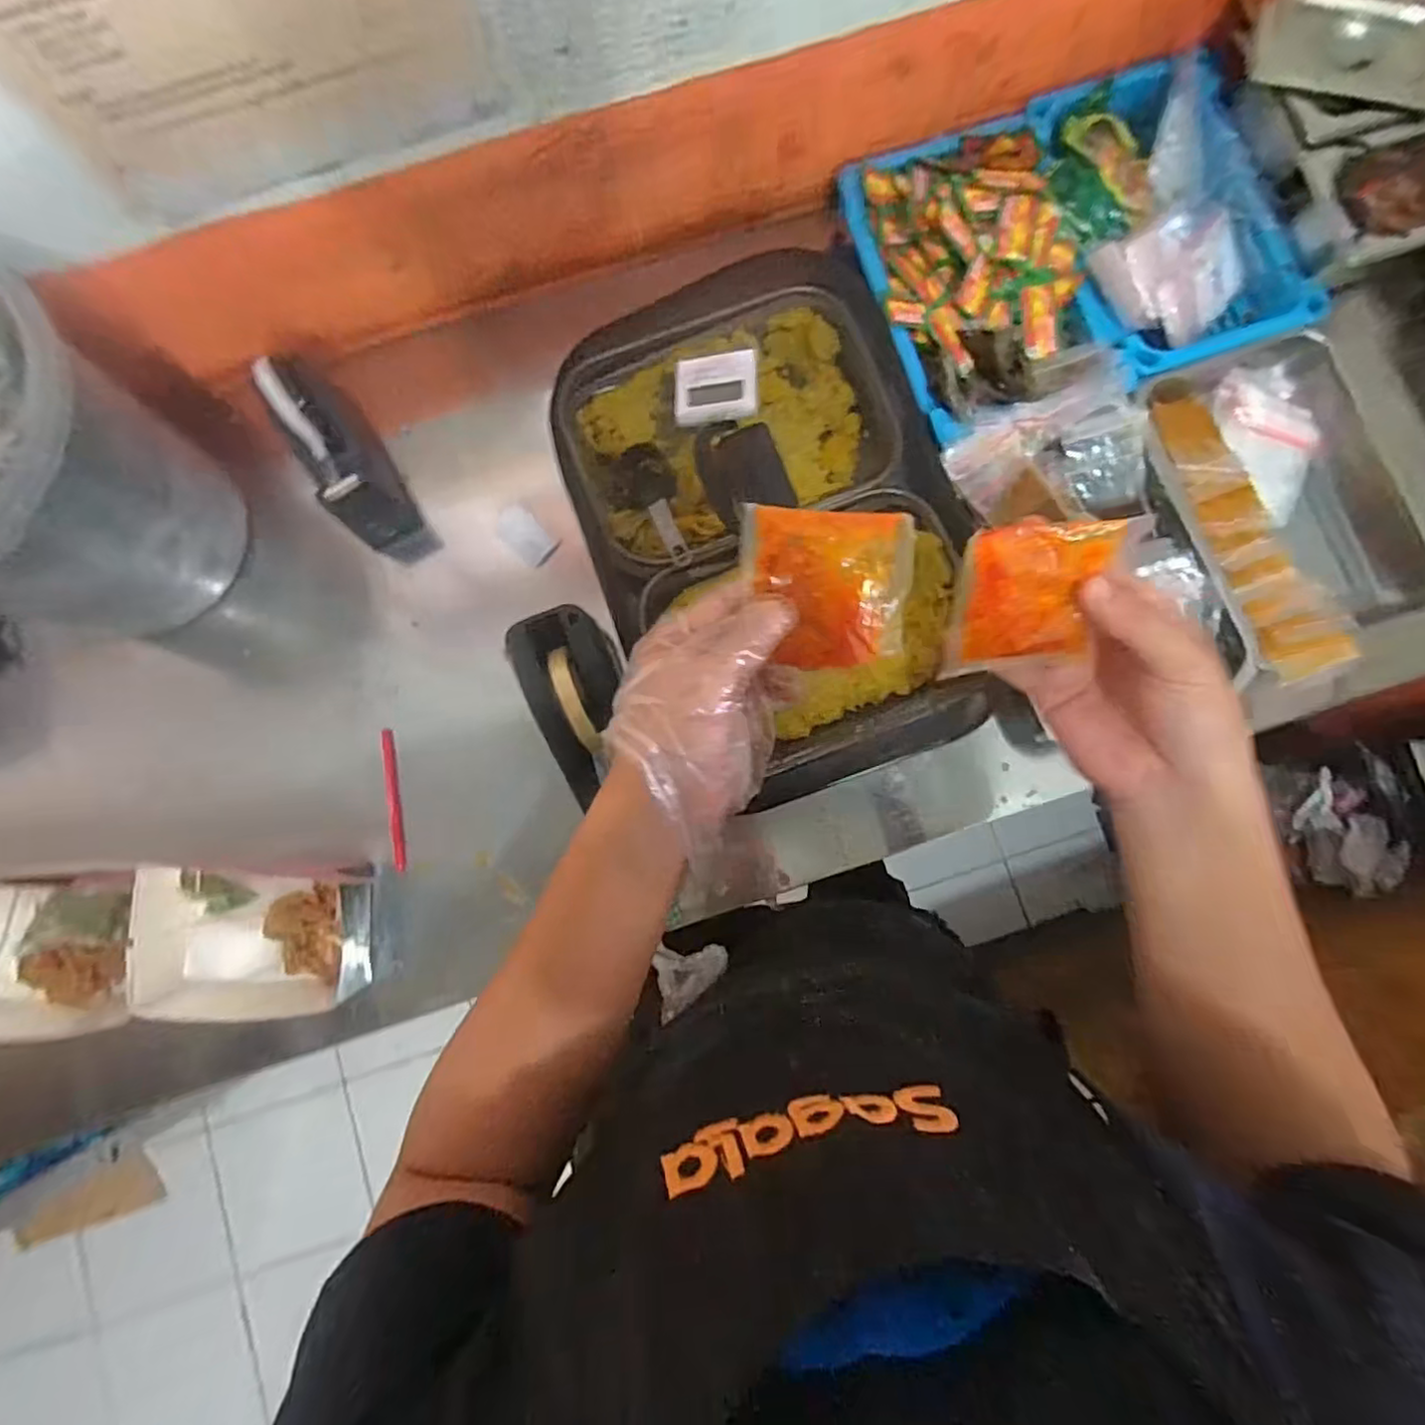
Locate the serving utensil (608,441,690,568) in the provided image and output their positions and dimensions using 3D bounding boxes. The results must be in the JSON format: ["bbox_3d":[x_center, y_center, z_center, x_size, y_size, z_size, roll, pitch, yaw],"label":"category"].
[{"bbox_3d":[-0.058,-0.197,0.616,0.064,0.021,0.142,-23,64,-2],"label":"serving utensil"}]

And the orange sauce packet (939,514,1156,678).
[{"bbox_3d":[0.161,-0.055,0.324,0.076,0.089,0.008,-2,46,4],"label":"orange sauce packet"}]

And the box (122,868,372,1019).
[{"bbox_3d":[-0.401,0.207,0.581,0.166,0.089,0.138,0,84,0],"label":"box"}]

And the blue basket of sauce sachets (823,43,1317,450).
[{"bbox_3d":[0.348,-0.454,0.638,0.385,0.070,0.302,-19,84,-2],"label":"blue basket of sauce sachets"}]

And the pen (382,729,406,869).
[{"bbox_3d":[-0.306,0.083,0.633,0.012,0.004,0.134,-7,84,-20],"label":"pen"}]

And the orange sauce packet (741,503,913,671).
[{"bbox_3d":[0.055,-0.061,0.328,0.082,0.006,0.076,5,99,8],"label":"orange sauce packet"}]

